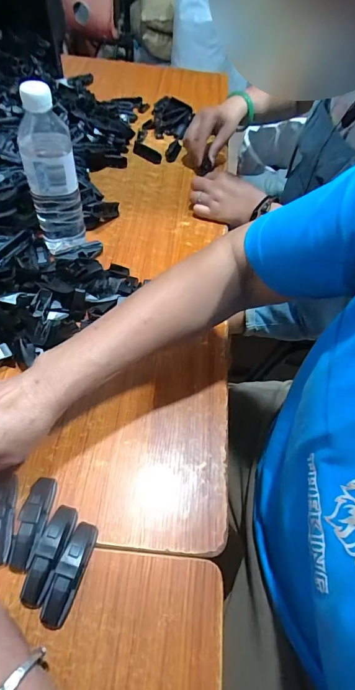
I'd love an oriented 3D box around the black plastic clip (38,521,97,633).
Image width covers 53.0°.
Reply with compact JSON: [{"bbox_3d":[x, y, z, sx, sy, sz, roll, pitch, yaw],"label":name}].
[{"bbox_3d":[-0.091,0.191,0.300,0.021,0.024,0.077,18,55,8],"label":"black plastic clip"}]

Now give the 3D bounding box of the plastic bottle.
[{"bbox_3d":[-0.165,-0.223,0.469,0.061,0.201,0.063,-7,56,-12],"label":"plastic bottle"}]

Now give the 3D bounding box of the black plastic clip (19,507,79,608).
[{"bbox_3d":[-0.109,0.179,0.305,0.023,0.027,0.076,14,55,6],"label":"black plastic clip"}]

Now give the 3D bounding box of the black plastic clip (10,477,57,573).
[{"bbox_3d":[-0.130,0.158,0.321,0.020,0.023,0.076,7,55,1],"label":"black plastic clip"}]

